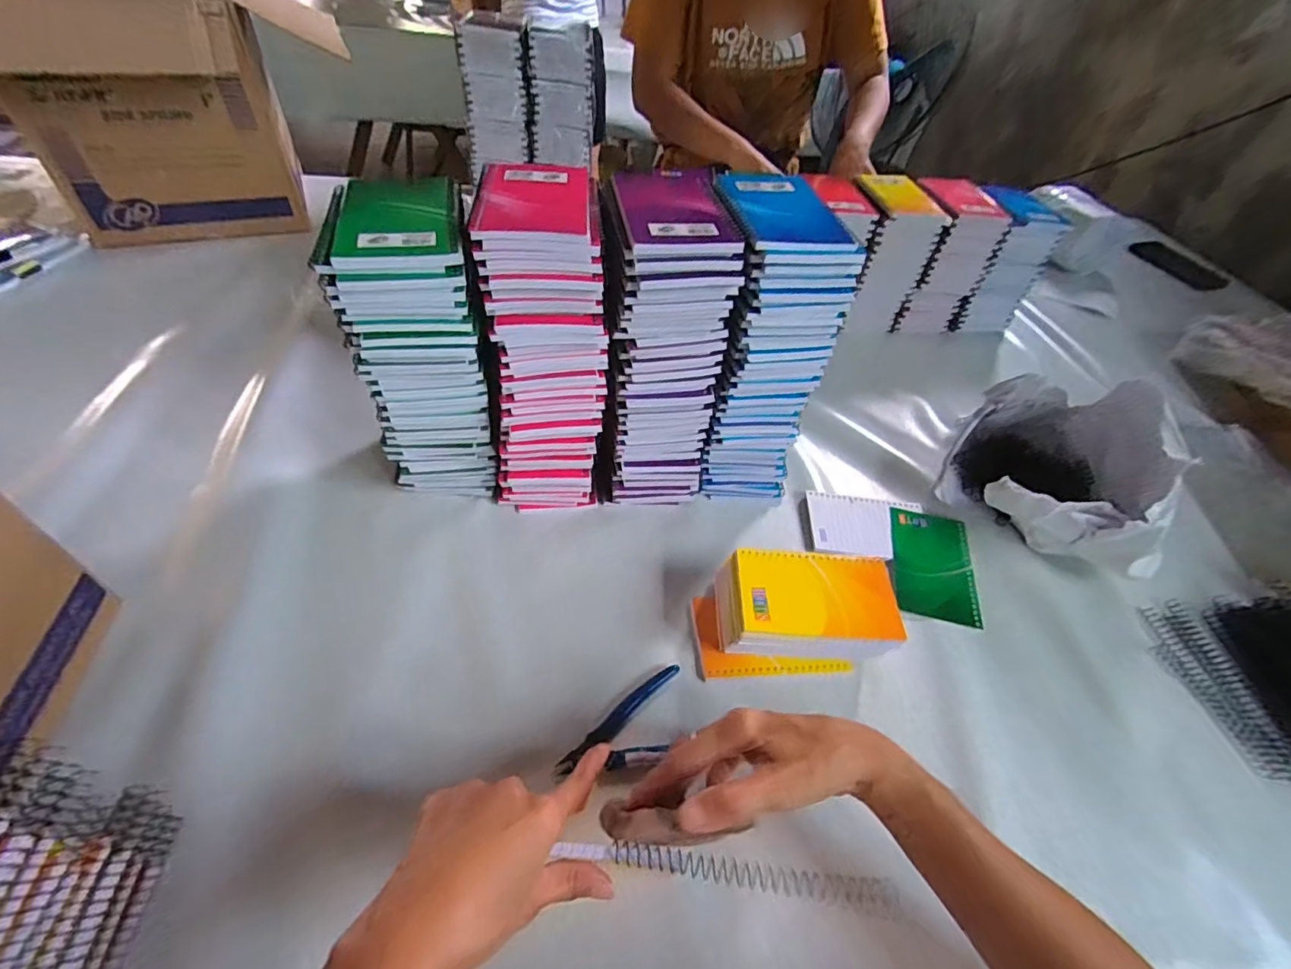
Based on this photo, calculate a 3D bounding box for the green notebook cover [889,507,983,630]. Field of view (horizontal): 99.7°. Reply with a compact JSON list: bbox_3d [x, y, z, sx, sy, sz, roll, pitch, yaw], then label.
[{"bbox_3d":[0.291,0.080,0.550,0.077,0.007,0.126,11,52,10],"label":"green notebook cover"}]

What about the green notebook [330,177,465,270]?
[{"bbox_3d":[-0.179,-0.194,0.399,0.080,0.013,0.129,-8,49,-15],"label":"green notebook"}]

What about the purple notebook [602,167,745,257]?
[{"bbox_3d":[0.019,-0.213,0.423,0.088,0.016,0.128,-4,48,-11],"label":"purple notebook"}]

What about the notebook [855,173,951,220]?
[{"bbox_3d":[0.344,-0.408,0.759,0.094,0.016,0.148,-2,48,-9],"label":"notebook"}]

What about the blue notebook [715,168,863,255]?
[{"bbox_3d":[0.109,-0.224,0.441,0.092,0.013,0.135,-4,48,-11],"label":"blue notebook"}]

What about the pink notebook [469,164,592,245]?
[{"bbox_3d":[-0.084,-0.215,0.411,0.083,0.011,0.122,-1,48,-8],"label":"pink notebook"}]

